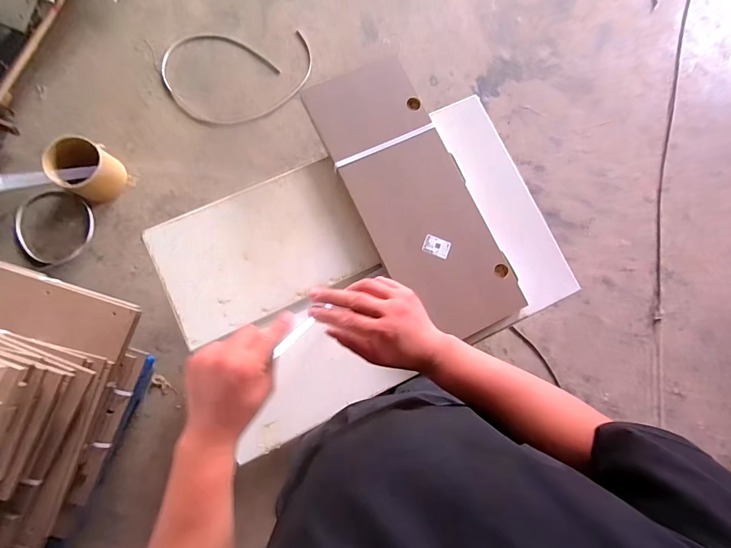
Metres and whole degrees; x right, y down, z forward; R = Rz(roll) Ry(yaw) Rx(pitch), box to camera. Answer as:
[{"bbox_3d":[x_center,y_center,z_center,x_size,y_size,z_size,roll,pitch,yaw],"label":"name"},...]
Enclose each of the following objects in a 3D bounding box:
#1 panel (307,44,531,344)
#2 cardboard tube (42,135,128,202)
[{"bbox_3d":[0.121,-0.176,0.838,0.270,0.033,0.676,-28,88,-4],"label":"panel"},{"bbox_3d":[-1.136,-0.425,1.437,0.204,0.185,0.203,1,82,-4],"label":"cardboard tube"}]

